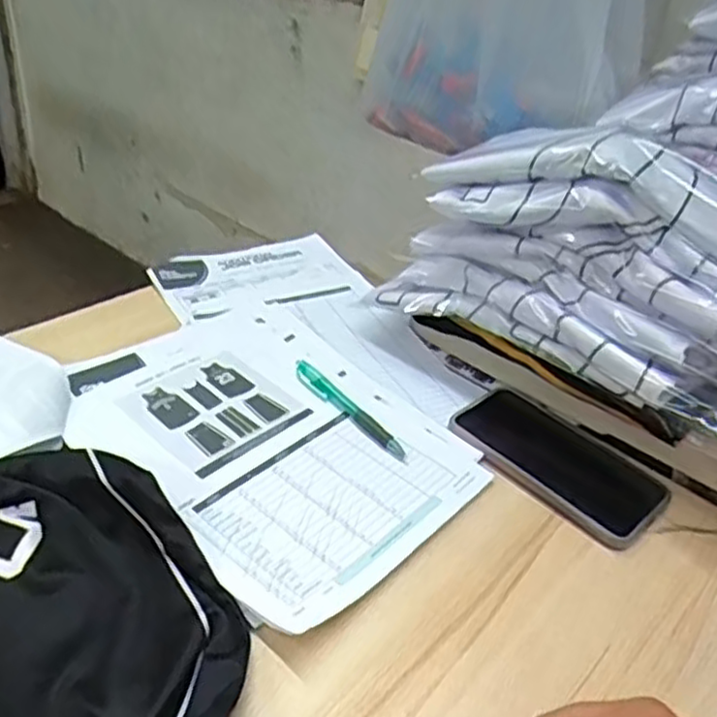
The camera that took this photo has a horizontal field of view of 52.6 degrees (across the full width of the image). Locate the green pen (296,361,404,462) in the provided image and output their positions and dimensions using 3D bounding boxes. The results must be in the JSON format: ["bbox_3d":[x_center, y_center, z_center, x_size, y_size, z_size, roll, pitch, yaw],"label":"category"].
[{"bbox_3d":[-0.010,0.040,0.604,0.020,0.016,0.138,-21,40,-35],"label":"green pen"}]

